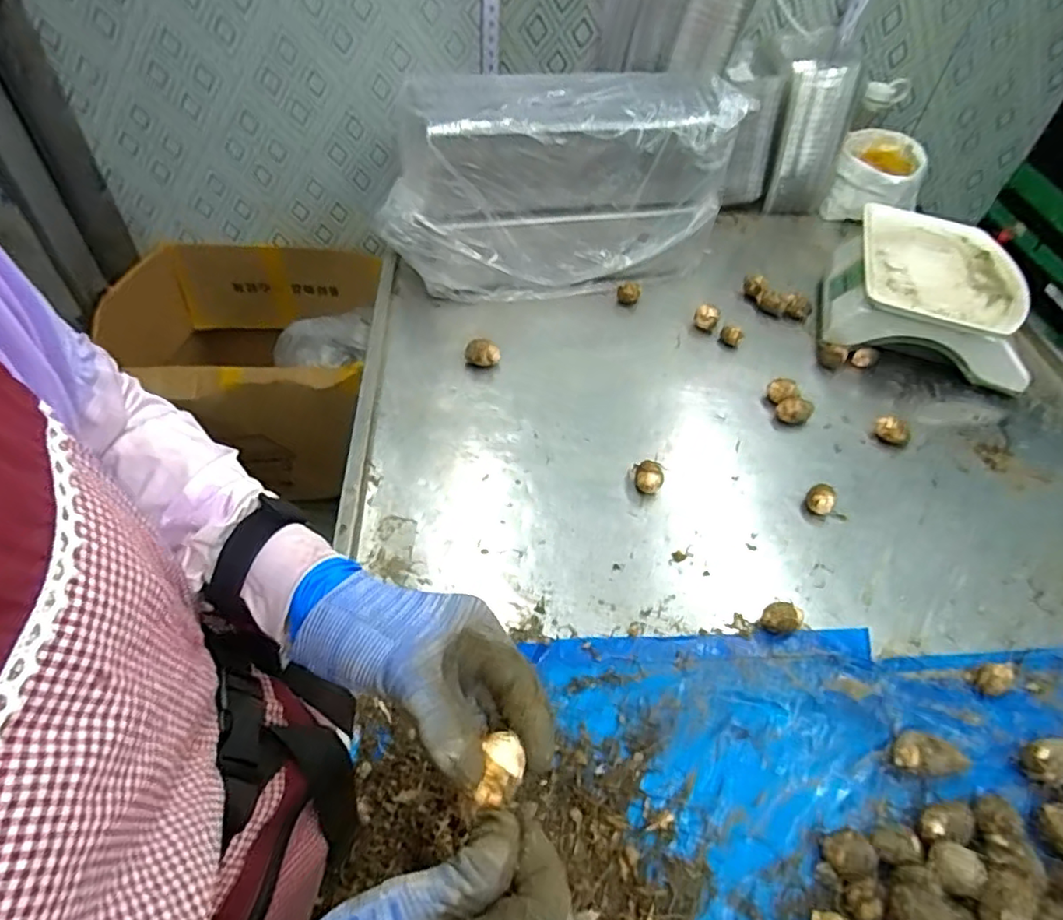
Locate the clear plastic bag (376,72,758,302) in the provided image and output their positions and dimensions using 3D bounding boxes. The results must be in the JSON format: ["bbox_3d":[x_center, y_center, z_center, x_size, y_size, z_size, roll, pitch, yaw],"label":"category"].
[{"bbox_3d":[0.037,-0.410,0.965,0.523,0.297,0.182,-7,52,-11],"label":"clear plastic bag"}]

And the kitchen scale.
[{"bbox_3d":[0.624,-0.259,0.975,0.283,0.135,0.277,15,51,8],"label":"kitchen scale"}]

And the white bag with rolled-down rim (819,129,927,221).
[{"bbox_3d":[0.697,-0.559,1.247,0.166,0.142,0.198,25,53,15],"label":"white bag with rolled-down rim"}]

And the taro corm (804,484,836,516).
[{"bbox_3d":[0.361,0.051,0.763,0.032,0.029,0.035,34,56,22],"label":"taro corm"}]

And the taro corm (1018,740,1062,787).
[{"bbox_3d":[0.489,0.284,0.574,0.051,0.040,0.037,-9,52,-12],"label":"taro corm"}]

